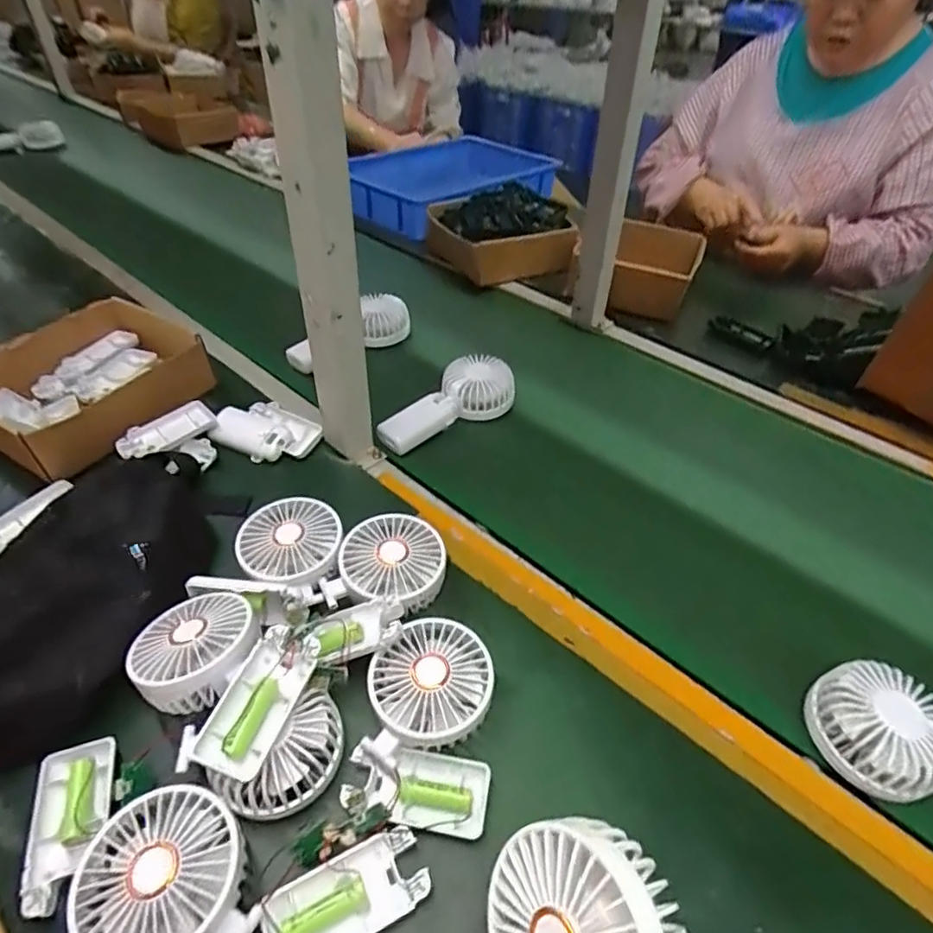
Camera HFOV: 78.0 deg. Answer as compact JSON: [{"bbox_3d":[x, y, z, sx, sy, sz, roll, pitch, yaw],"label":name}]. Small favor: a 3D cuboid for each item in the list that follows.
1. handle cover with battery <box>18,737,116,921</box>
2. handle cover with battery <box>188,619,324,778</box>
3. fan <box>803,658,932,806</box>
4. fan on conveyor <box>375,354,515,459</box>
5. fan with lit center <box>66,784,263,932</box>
[{"bbox_3d":[-0.255,0.230,0.372,0.046,0.015,0.093,-11,45,-15],"label":"handle cover with battery"},{"bbox_3d":[-0.138,0.154,0.384,0.045,0.019,0.093,16,44,14],"label":"handle cover with battery"},{"bbox_3d":[0.300,0.182,0.408,0.091,0.033,0.086,-9,44,-13],"label":"fan"},{"bbox_3d":[-0.029,-0.078,0.680,0.176,0.042,0.075,-23,49,-26],"label":"fan on conveyor"},{"bbox_3d":[-0.172,0.242,0.338,0.095,0.043,0.088,-6,44,-9],"label":"fan with lit center"}]

